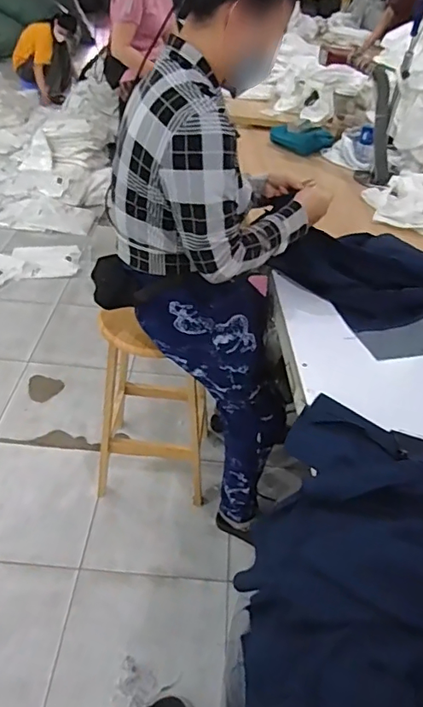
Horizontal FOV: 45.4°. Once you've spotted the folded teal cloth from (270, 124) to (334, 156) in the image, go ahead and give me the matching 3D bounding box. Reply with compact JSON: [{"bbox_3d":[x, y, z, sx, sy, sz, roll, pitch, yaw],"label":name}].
[{"bbox_3d":[0.315,-0.747,1.767,0.217,0.067,0.114,5,40,0],"label":"folded teal cloth"}]

